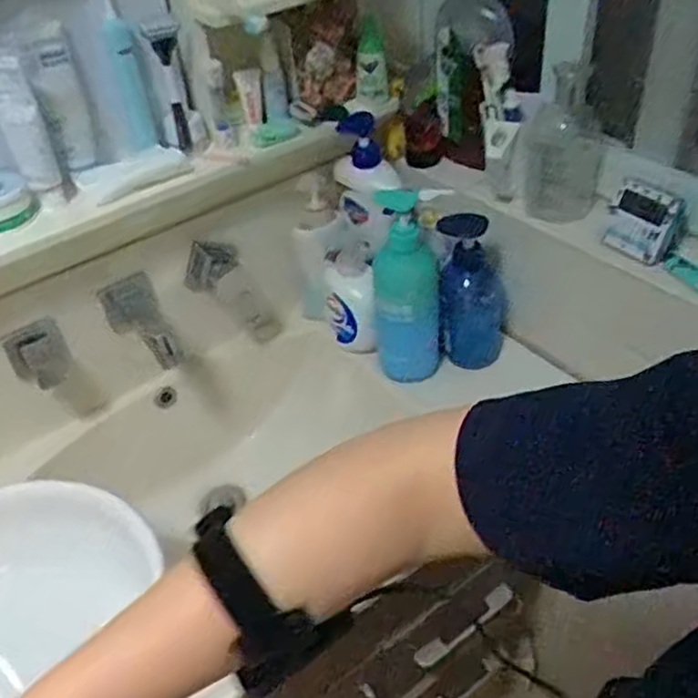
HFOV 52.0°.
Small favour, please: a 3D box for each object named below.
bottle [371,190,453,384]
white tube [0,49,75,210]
[{"bbox_3d":[0.072,-0.074,0.874,0.087,0.241,0.064,-7,40,-1],"label":"bottle"},{"bbox_3d":[-0.317,-0.215,0.703,0.043,0.147,0.032,-23,43,-19],"label":"white tube"}]

